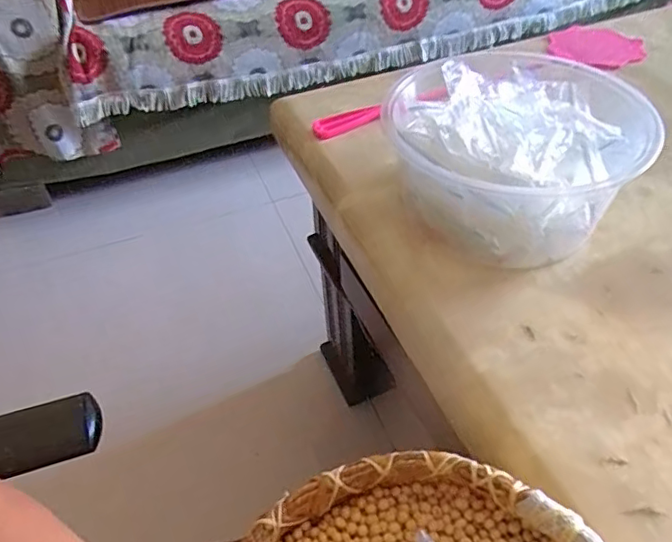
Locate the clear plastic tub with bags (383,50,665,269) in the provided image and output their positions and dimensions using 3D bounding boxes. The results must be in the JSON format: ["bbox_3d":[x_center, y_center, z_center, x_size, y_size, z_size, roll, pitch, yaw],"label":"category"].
[{"bbox_3d":[0.156,-0.105,0.509,0.196,0.106,0.176,-10,47,-6],"label":"clear plastic tub with bags"}]

